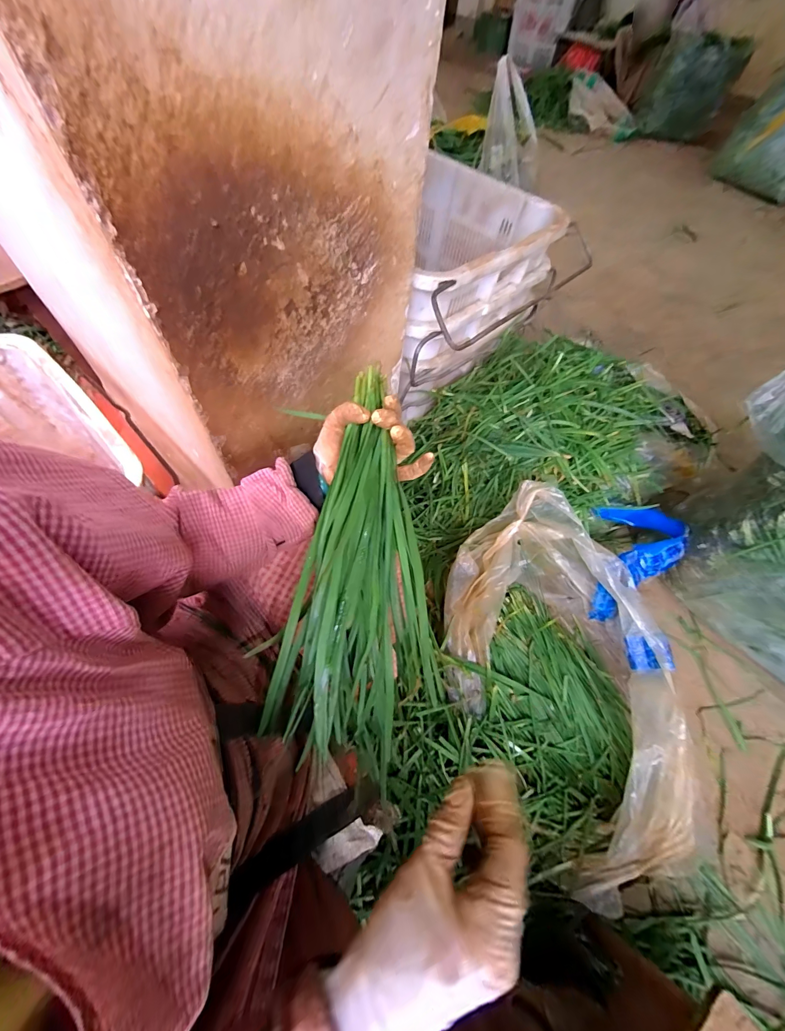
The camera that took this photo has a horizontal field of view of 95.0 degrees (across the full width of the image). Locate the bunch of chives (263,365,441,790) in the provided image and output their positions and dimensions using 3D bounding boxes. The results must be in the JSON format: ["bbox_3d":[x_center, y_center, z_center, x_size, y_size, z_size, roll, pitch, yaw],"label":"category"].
[{"bbox_3d":[-0.028,0.051,0.340,0.149,0.049,0.374,6,85,-1],"label":"bunch of chives"}]

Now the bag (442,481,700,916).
[{"bbox_3d":[0.323,0.292,0.689,0.410,0.216,0.631,-21,64,-17],"label":"bag"}]

